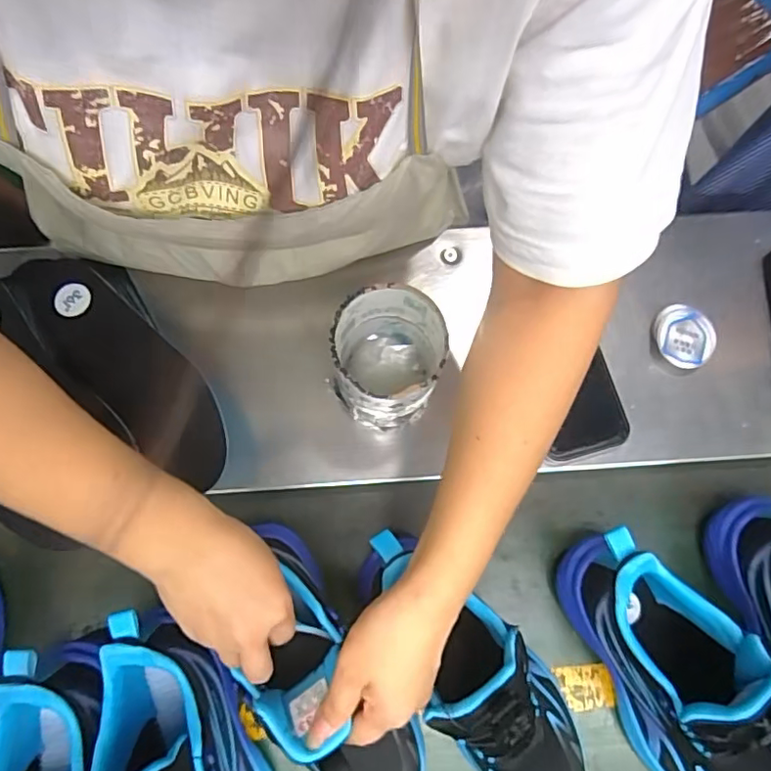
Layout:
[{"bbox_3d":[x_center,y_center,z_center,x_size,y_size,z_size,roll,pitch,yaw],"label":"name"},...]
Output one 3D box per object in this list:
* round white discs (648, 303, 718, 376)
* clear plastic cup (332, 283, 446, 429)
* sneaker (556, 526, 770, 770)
[{"bbox_3d":[0.265,-0.042,0.507,0.053,0.016,0.061,-1,78,-1],"label":"round white discs"},{"bbox_3d":[0.000,-0.017,0.450,0.074,0.129,0.086,17,79,3],"label":"clear plastic cup"},{"bbox_3d":[0.213,0.215,0.411,0.088,0.135,0.231,-26,80,-6],"label":"sneaker"}]

